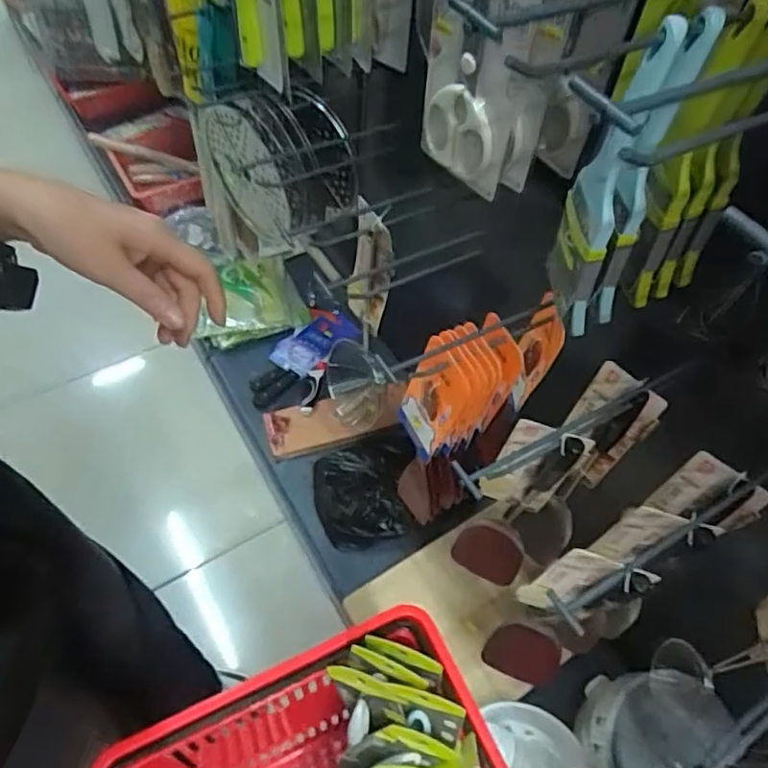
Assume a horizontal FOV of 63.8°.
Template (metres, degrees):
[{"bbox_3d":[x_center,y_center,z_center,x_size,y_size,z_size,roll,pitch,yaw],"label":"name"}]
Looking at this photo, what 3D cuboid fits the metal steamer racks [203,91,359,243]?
[{"bbox_3d":[-0.156,-0.336,0.947,0.224,0.209,0.121,39,62,19],"label":"metal steamer racks"}]

